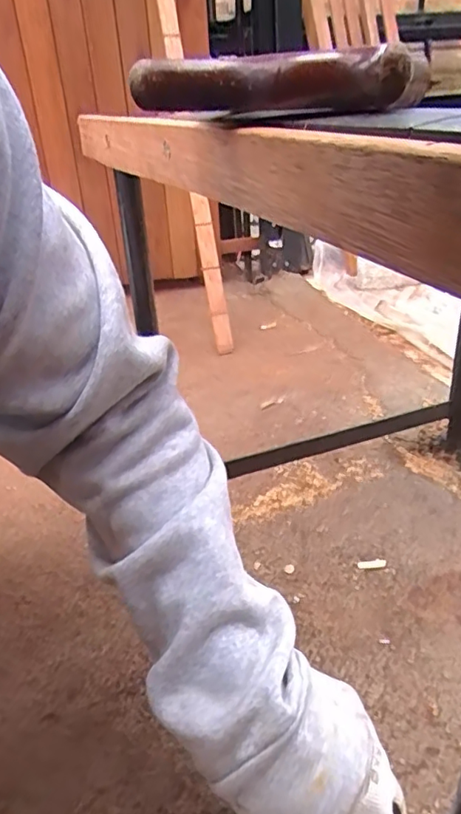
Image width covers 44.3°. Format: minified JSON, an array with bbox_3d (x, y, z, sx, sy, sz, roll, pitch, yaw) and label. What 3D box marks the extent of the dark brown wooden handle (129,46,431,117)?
[{"bbox_3d":[0.016,-0.118,0.207,0.112,0.020,0.022,13,34,28],"label":"dark brown wooden handle"}]

